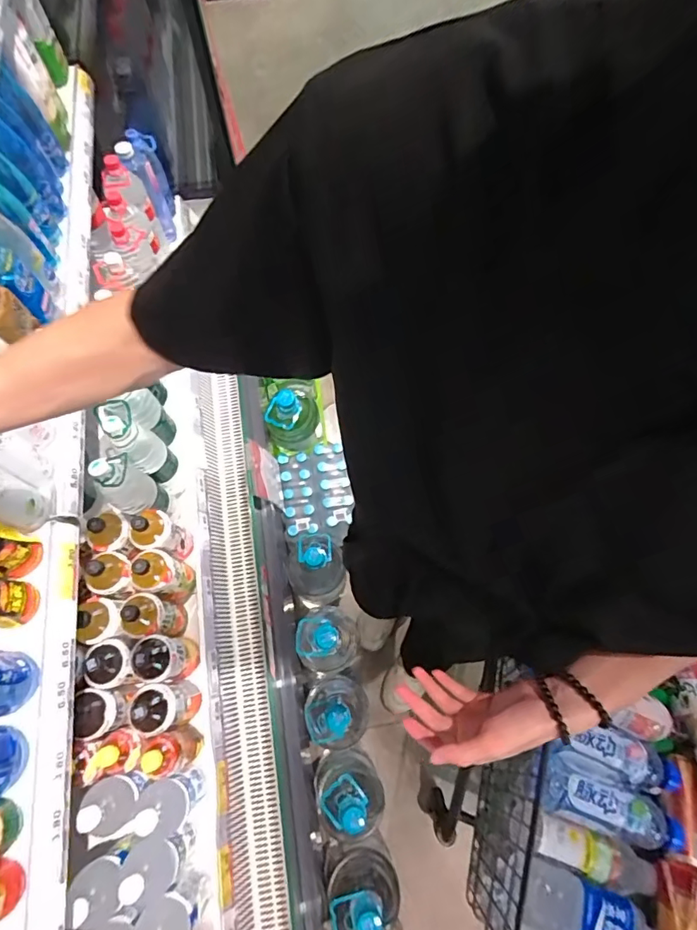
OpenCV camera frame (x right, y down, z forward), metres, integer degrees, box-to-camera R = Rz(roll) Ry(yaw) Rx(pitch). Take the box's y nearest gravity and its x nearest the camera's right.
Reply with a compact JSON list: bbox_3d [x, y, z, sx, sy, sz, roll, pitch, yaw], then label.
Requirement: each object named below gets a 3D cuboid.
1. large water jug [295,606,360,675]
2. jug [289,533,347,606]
[{"bbox_3d":[-0.050,0.452,1.265,0.157,0.291,0.176,8,69,4],"label":"large water jug"},{"bbox_3d":[-0.092,0.296,1.393,0.158,0.246,0.173,0,68,0],"label":"jug"}]

